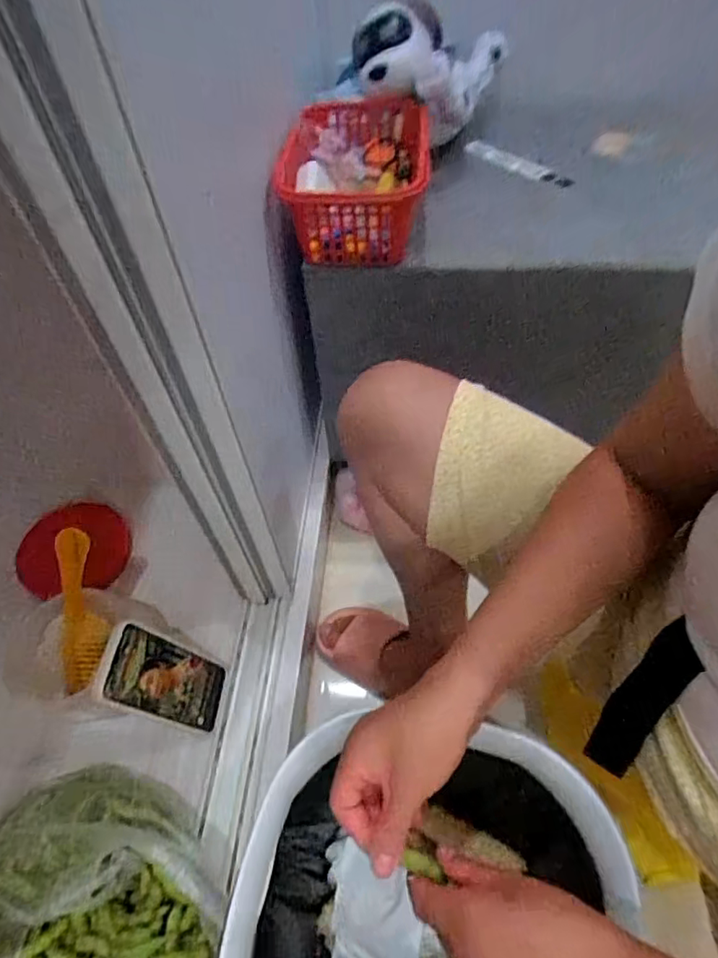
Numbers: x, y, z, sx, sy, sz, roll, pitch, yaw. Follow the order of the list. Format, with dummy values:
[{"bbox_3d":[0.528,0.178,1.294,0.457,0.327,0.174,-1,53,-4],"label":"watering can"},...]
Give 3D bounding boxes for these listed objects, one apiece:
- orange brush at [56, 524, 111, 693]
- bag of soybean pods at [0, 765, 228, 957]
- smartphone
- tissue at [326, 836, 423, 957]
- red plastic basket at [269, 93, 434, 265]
[{"bbox_3d":[-0.292,0.139,0.554,0.038,0.181,0.032,5,15,7],"label":"orange brush"},{"bbox_3d":[-0.217,0.398,0.450,0.305,0.108,0.205,29,61,22],"label":"bag of soybean pods"},{"bbox_3d":[-0.200,0.211,0.550,0.007,0.165,0.076,-13,51,24],"label":"smartphone"},{"bbox_3d":[0.012,0.410,0.481,0.078,0.042,0.131,-4,54,0],"label":"tissue"},{"bbox_3d":[0.000,-0.305,0.545,0.138,0.095,0.193,-2,54,2],"label":"red plastic basket"}]

